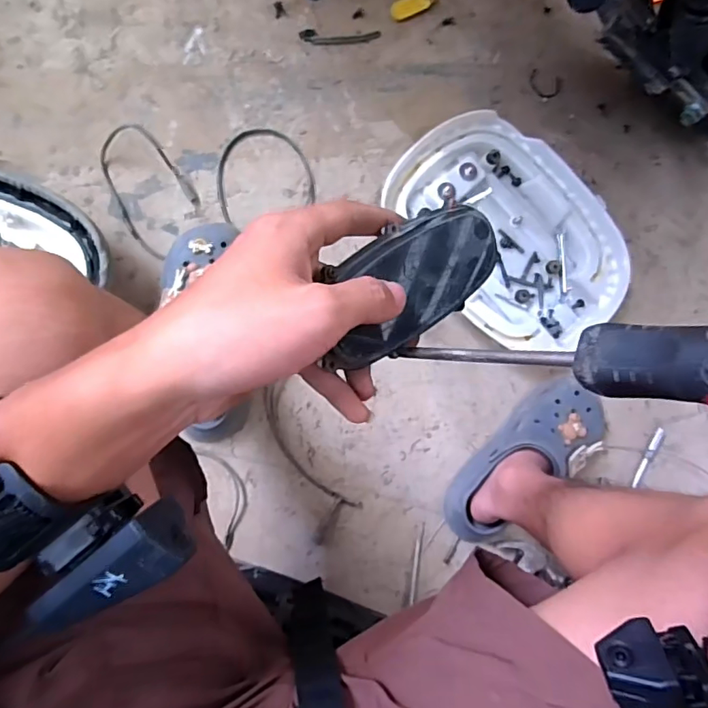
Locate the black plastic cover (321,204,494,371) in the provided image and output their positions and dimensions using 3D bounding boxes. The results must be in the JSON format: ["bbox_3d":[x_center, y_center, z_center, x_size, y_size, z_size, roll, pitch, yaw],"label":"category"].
[{"bbox_3d":[0.033,-0.040,0.267,0.110,0.011,0.053,-33,111,-24],"label":"black plastic cover"}]

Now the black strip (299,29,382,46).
[{"bbox_3d":[-0.020,-0.467,0.762,0.118,0.004,0.021,-4,85,-9],"label":"black strip"}]

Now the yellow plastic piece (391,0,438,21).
[{"bbox_3d":[0.090,-0.523,0.769,0.072,0.014,0.033,-30,89,-10],"label":"yellow plastic piece"}]

